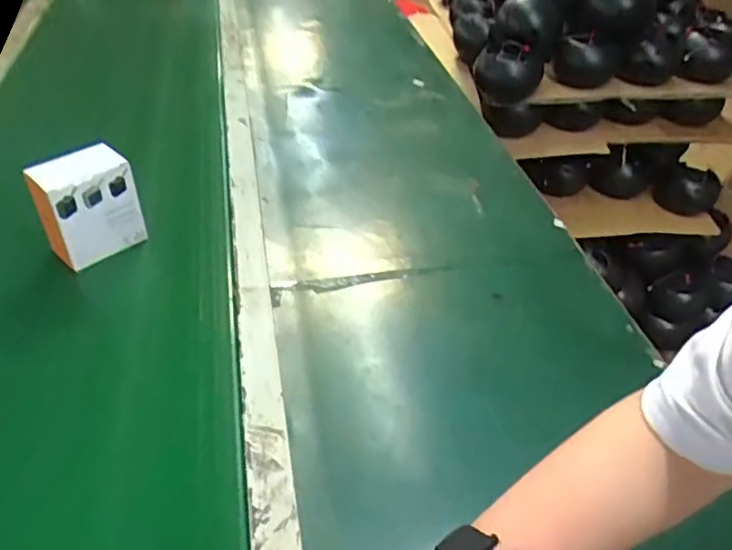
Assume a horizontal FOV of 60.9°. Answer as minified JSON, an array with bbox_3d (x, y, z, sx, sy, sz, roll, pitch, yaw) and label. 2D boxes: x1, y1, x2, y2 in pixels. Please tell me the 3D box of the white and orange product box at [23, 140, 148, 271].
[{"bbox_3d":[-0.327,-0.081,0.734,0.069,0.117,0.094,29,46,26],"label":"white and orange product box"}]

